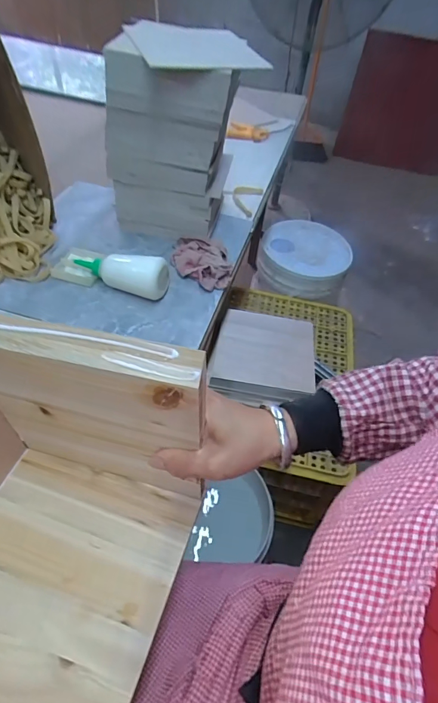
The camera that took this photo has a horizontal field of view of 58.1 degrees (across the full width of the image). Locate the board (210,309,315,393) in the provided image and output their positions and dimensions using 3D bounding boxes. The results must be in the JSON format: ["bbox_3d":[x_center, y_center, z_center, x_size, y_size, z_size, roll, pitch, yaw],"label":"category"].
[{"bbox_3d":[0.091,-0.008,0.770,0.186,0.014,0.183,8,49,3],"label":"board"}]

